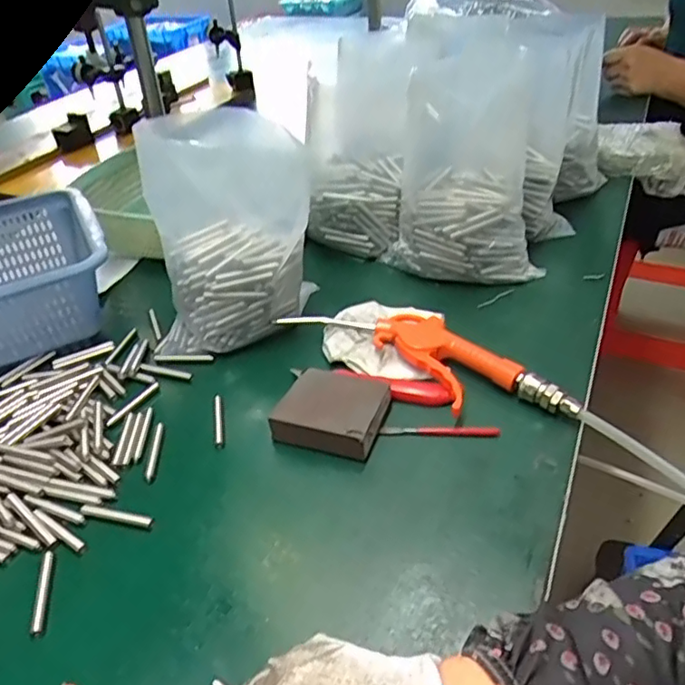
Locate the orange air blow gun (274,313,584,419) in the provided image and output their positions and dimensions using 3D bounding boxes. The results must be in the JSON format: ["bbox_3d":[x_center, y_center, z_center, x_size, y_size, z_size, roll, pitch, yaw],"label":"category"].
[{"bbox_3d":[0.072,0.016,0.533,0.266,0.036,0.101,28,48,36],"label":"orange air blow gun"}]

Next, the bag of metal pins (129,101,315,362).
[{"bbox_3d":[-0.107,-0.100,0.546,0.158,0.198,0.084,-10,37,-6],"label":"bag of metal pins"}]

